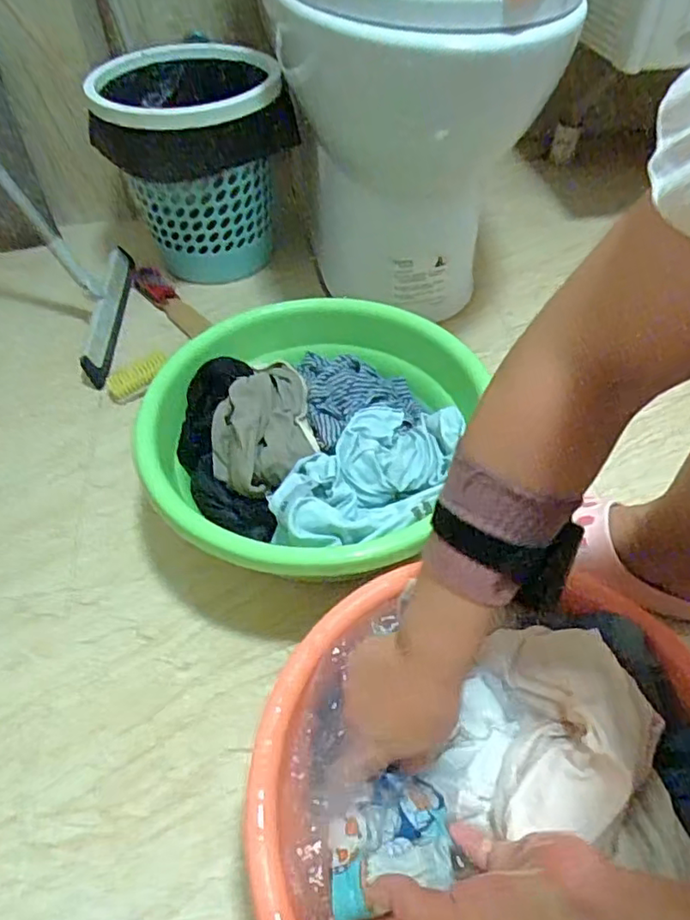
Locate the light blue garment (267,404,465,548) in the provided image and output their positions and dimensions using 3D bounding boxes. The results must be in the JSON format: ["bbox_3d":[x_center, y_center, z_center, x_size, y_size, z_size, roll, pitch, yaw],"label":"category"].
[{"bbox_3d":[0.031,0.016,0.592,0.117,0.048,0.216,35,58,27],"label":"light blue garment"}]

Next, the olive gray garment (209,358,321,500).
[{"bbox_3d":[-0.091,-0.045,0.639,0.108,0.055,0.174,-8,50,-7],"label":"olive gray garment"}]

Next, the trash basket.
[{"bbox_3d":[-0.229,-0.446,0.925,0.246,0.274,0.289,-13,51,-11],"label":"trash basket"}]

